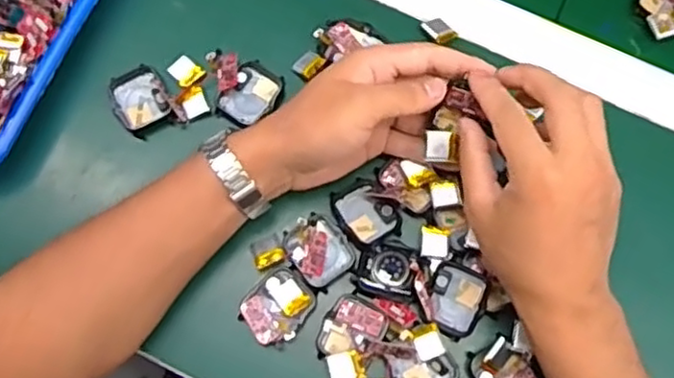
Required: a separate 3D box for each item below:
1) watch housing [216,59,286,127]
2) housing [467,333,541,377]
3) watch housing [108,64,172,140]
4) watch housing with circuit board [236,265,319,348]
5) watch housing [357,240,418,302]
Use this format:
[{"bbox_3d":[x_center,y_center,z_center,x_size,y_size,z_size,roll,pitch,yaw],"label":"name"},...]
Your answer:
[{"bbox_3d":[-0.061,-0.067,0.480,0.034,0.014,0.045,30,78,7],"label":"watch housing"},{"bbox_3d":[0.107,0.121,0.427,0.035,0.016,0.045,-33,78,-8],"label":"housing"},{"bbox_3d":[-0.141,-0.065,0.475,0.037,0.009,0.045,-33,78,-8],"label":"watch housing"},{"bbox_3d":[-0.039,0.077,0.440,0.039,0.014,0.048,37,78,9],"label":"watch housing with circuit board"},{"bbox_3d":[0.034,0.054,0.444,0.038,0.011,0.035,19,76,5],"label":"watch housing"}]

